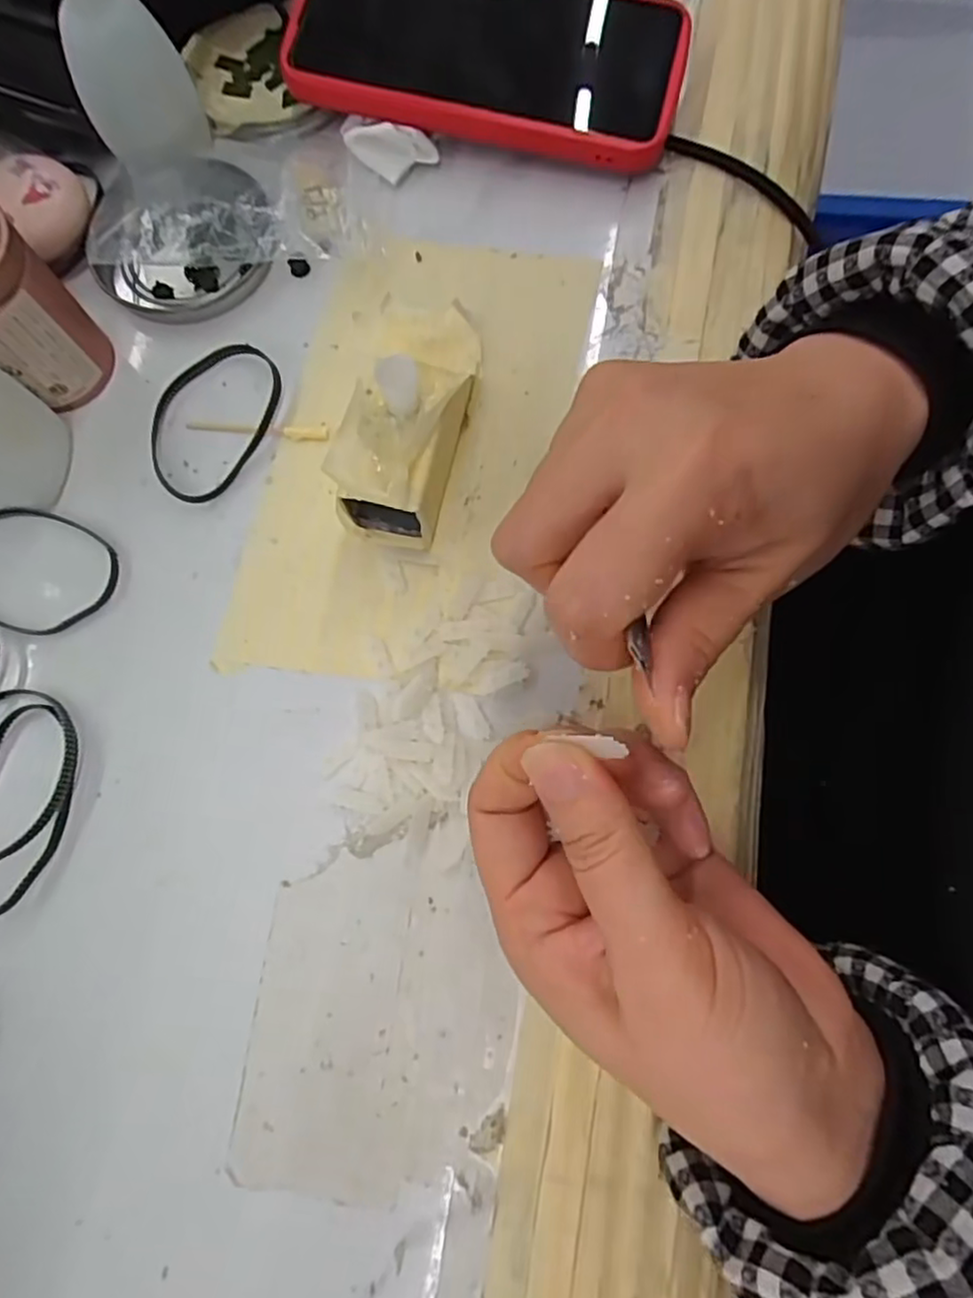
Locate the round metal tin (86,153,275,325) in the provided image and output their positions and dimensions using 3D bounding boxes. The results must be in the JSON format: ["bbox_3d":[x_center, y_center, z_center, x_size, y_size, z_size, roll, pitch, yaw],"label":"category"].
[{"bbox_3d":[-0.130,-0.181,0.288,0.074,0.018,0.071,0,76,1],"label":"round metal tin"}]

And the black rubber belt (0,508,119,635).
[{"bbox_3d":[-0.176,-0.031,0.261,0.066,0.004,0.048,22,77,6],"label":"black rubber belt"}]

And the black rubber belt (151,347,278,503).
[{"bbox_3d":[-0.113,-0.094,0.276,0.048,0.005,0.071,25,78,7],"label":"black rubber belt"}]

